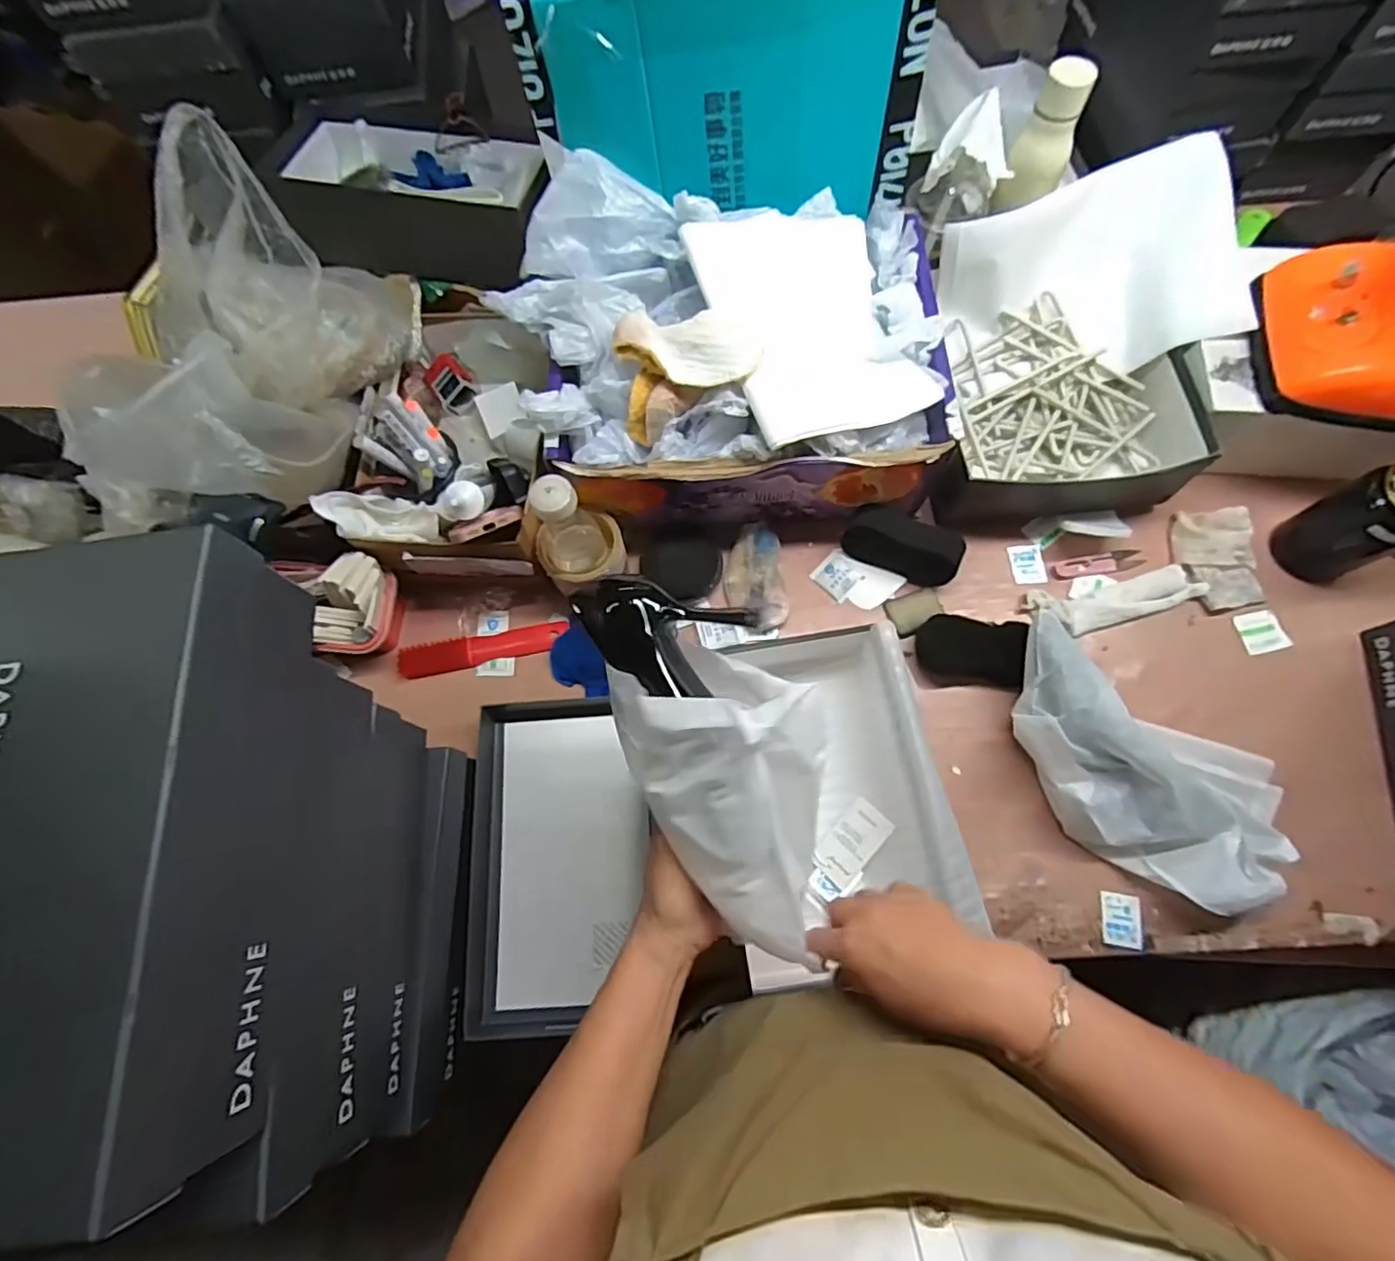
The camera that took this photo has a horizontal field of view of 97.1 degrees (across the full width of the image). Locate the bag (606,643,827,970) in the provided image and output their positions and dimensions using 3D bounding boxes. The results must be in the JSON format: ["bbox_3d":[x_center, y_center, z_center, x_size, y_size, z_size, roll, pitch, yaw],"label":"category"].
[{"bbox_3d":[0.031,0.099,0.386,0.117,0.090,0.199,-23,73,-5],"label":"bag"}]

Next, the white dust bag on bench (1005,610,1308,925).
[{"bbox_3d":[0.415,0.125,0.590,0.282,0.084,0.163,37,77,13],"label":"white dust bag on bench"}]

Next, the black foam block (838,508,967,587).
[{"bbox_3d":[0.228,-0.095,0.682,0.123,0.076,0.046,24,75,10],"label":"black foam block"}]

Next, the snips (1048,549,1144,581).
[{"bbox_3d":[0.454,-0.075,0.701,0.104,0.011,0.023,-11,72,-1],"label":"snips"}]

